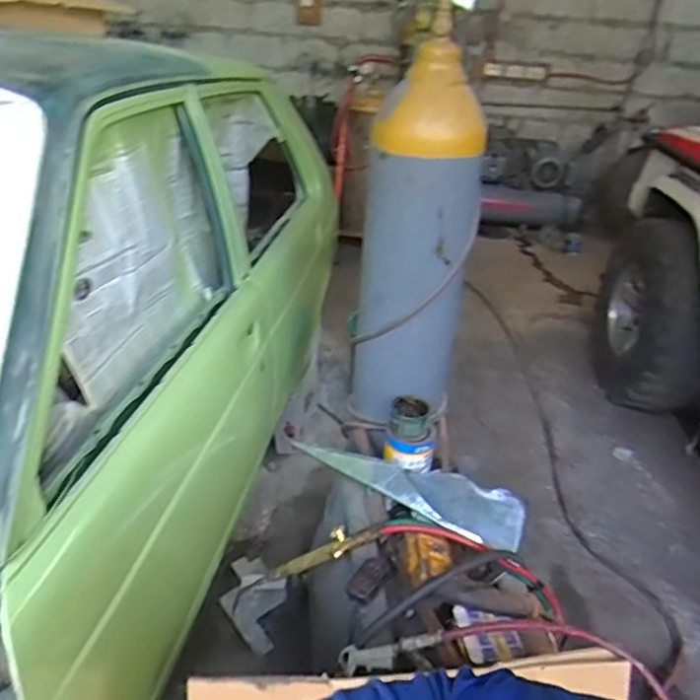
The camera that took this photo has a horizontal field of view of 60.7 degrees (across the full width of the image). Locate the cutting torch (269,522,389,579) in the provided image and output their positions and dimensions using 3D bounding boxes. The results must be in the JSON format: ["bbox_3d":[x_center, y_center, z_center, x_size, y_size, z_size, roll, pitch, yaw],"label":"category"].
[{"bbox_3d":[-0.052,0.402,1.182,0.282,0.037,0.055,-32,23,23],"label":"cutting torch"}]

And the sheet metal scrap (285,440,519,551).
[{"bbox_3d":[0.114,0.274,1.255,0.503,0.062,0.139,23,36,27],"label":"sheet metal scrap"}]

